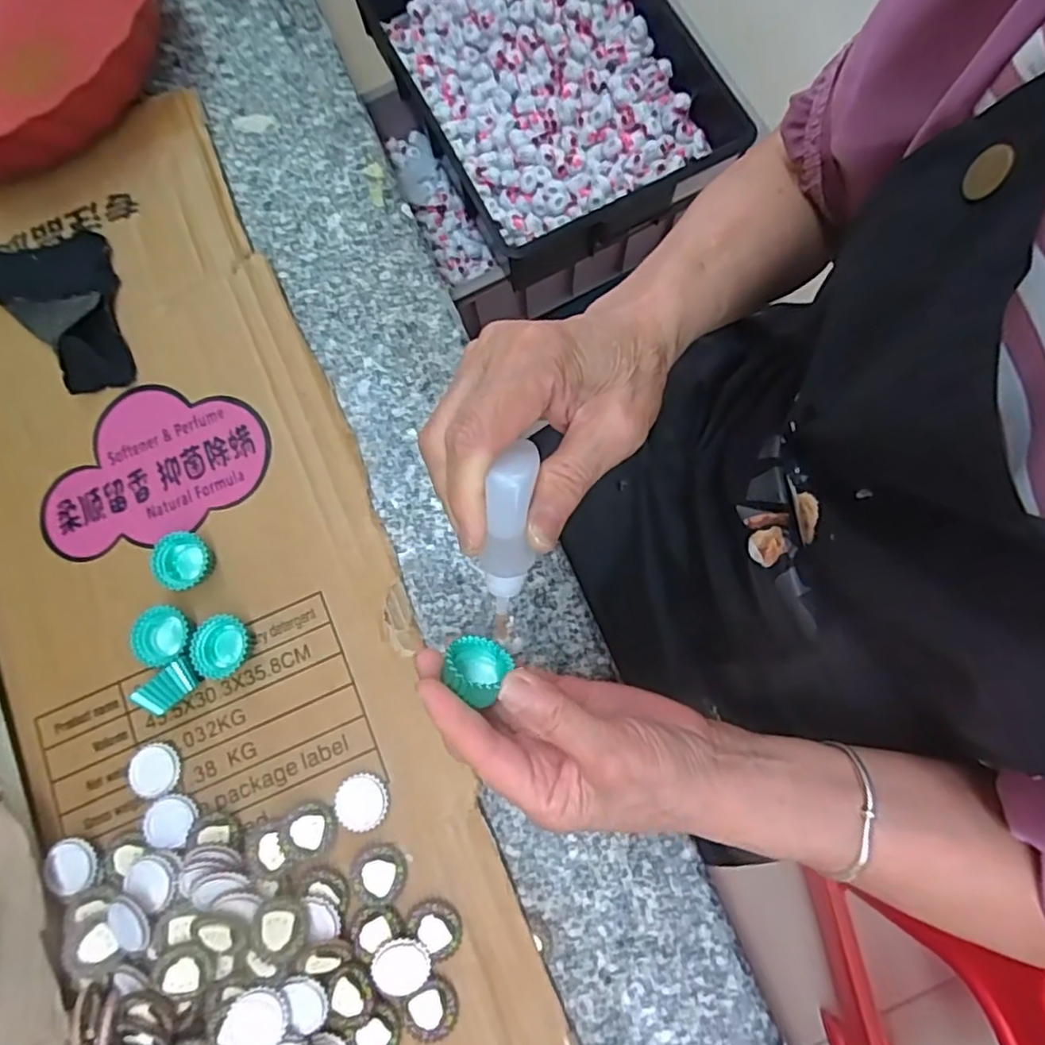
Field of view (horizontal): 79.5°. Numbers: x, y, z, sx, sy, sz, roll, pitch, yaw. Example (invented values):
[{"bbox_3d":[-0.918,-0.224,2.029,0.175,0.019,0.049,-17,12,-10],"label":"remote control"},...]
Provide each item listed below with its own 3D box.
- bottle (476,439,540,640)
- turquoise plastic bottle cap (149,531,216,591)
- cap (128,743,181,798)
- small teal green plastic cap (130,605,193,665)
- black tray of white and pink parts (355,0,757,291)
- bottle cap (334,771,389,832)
[{"bbox_3d":[-0.005,0.008,0.246,0.019,0.079,0.028,8,33,3],"label":"bottle"},{"bbox_3d":[-0.197,0.023,0.363,0.031,0.014,0.032,0,77,1],"label":"turquoise plastic bottle cap"},{"bbox_3d":[-0.202,0.136,0.345,0.028,0.006,0.027,0,77,1],"label":"cap"},{"bbox_3d":[-0.201,0.064,0.356,0.030,0.021,0.032,0,77,1],"label":"small teal green plastic cap"},{"bbox_3d":[0.042,-0.597,0.836,0.368,0.089,0.501,-26,78,-3],"label":"black tray of white and pink parts"},{"bbox_3d":[-0.086,0.148,0.332,0.028,0.004,0.028,0,77,1],"label":"bottle cap"}]

